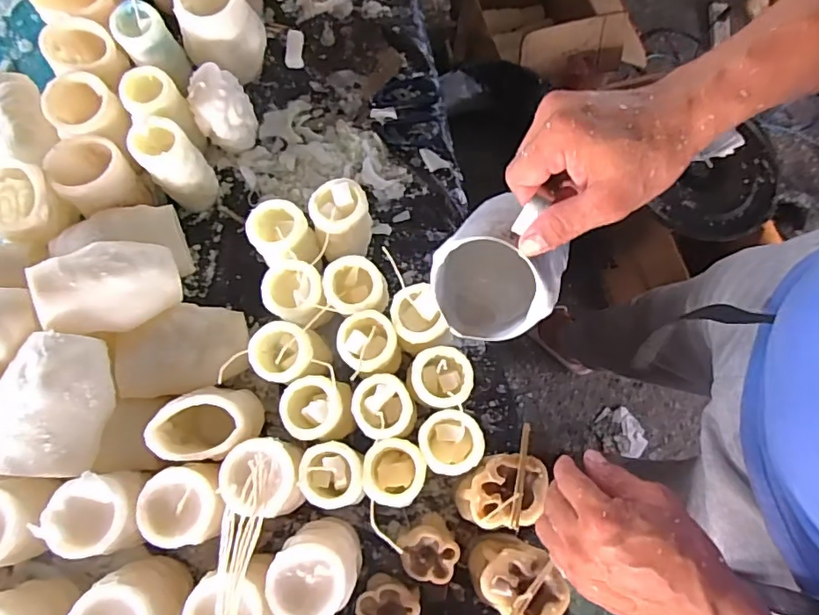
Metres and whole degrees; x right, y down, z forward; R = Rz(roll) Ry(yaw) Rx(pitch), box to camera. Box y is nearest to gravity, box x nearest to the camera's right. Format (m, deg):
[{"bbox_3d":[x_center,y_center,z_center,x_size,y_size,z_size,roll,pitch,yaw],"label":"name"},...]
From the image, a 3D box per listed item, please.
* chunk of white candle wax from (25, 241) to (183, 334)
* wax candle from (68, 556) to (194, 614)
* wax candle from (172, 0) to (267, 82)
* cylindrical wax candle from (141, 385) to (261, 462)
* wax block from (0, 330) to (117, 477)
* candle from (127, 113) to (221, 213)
[{"bbox_3d":[-0.271,-0.023,0.487,0.113,0.033,0.081,-19,77,-29],"label":"chunk of white candle wax"},{"bbox_3d":[-0.221,0.241,0.436,0.067,0.081,0.073,-23,77,-8],"label":"wax candle"},{"bbox_3d":[-0.199,-0.293,0.585,0.075,0.098,0.064,11,75,1],"label":"wax candle"},{"bbox_3d":[-0.174,0.100,0.480,0.080,0.088,0.062,-4,75,-3],"label":"cylindrical wax candle"},{"bbox_3d":[-0.295,0.079,0.448,0.079,0.030,0.113,7,75,0],"label":"wax block"},{"bbox_3d":[-0.234,-0.141,0.551,0.051,0.101,0.053,1,75,-2],"label":"candle"}]

